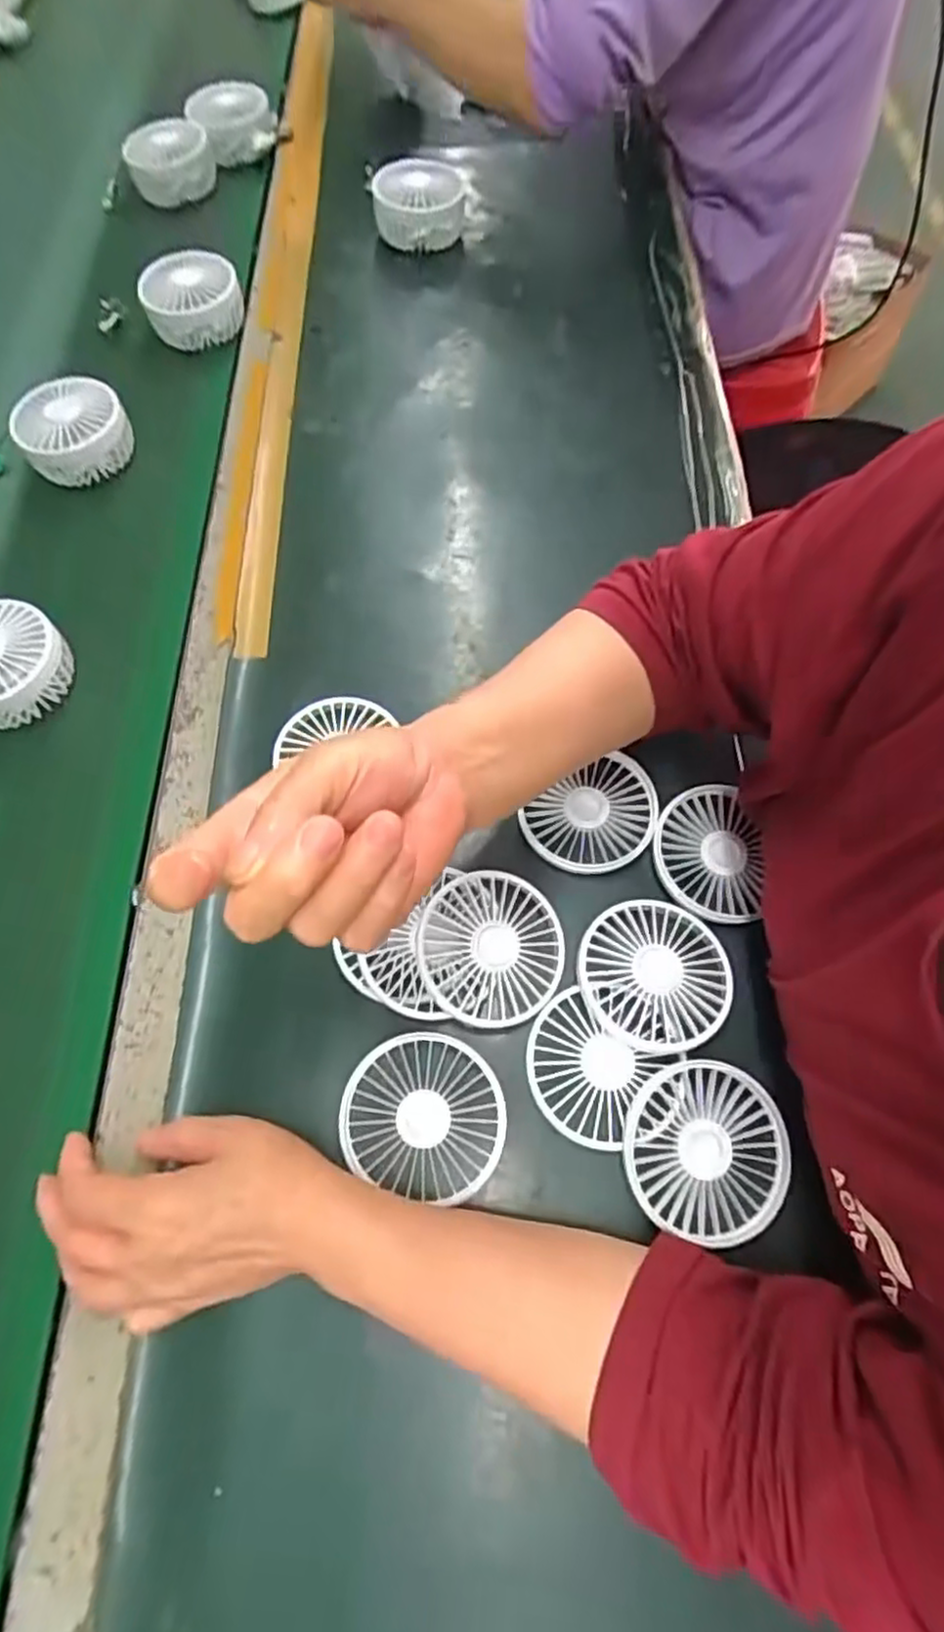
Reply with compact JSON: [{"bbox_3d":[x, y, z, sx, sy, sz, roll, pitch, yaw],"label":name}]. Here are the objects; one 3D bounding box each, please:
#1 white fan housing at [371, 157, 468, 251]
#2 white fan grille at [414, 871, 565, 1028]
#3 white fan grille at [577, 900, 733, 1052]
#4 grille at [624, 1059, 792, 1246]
[{"bbox_3d":[-0.050,-0.597,0.684,0.090,0.041,0.076,-5,66,1],"label":"white fan housing"},{"bbox_3d":[0.011,0.076,0.408,0.084,0.017,0.085,9,71,-12],"label":"white fan grille"},{"bbox_3d":[0.106,0.090,0.404,0.083,0.015,0.088,-1,66,3],"label":"white fan grille"},{"bbox_3d":[0.126,0.179,0.375,0.084,0.022,0.084,-1,66,3],"label":"grille"}]

